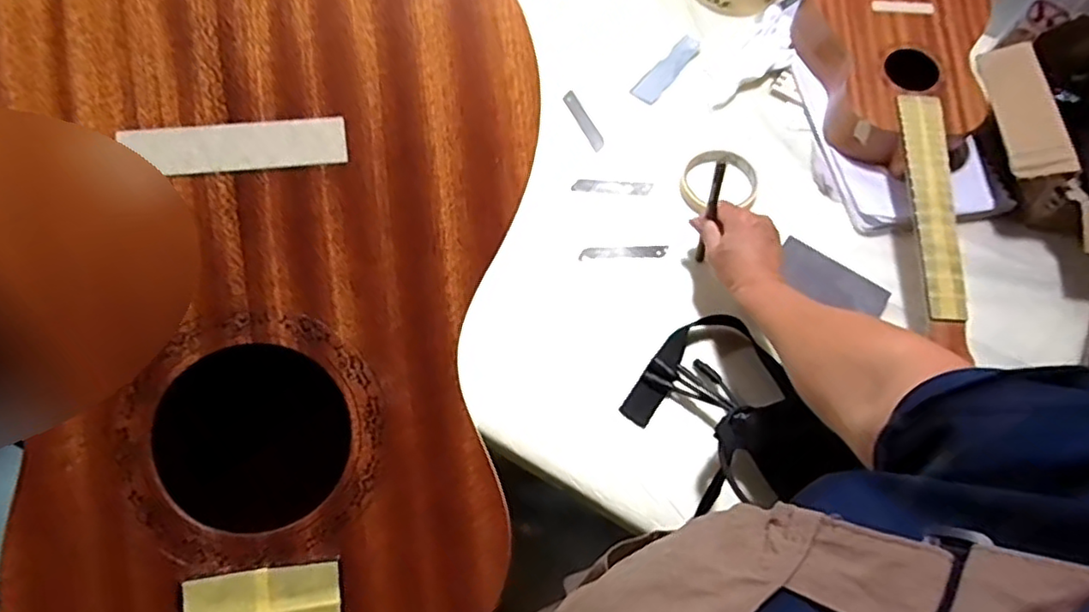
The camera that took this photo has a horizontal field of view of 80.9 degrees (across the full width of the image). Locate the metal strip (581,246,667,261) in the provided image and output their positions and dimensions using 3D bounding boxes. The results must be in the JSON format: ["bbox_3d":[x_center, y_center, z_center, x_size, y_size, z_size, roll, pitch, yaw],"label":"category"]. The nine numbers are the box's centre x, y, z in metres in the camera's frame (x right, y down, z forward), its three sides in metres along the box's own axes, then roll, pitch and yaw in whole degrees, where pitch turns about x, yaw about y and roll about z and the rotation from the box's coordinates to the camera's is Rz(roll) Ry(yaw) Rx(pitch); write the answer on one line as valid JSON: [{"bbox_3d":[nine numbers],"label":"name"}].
[{"bbox_3d":[0.087,-0.059,0.703,0.095,0.004,0.015,1,64,1],"label":"metal strip"}]

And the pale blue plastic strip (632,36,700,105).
[{"bbox_3d":[0.158,-0.305,0.823,0.032,0.006,0.115,39,75,13],"label":"pale blue plastic strip"}]

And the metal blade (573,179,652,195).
[{"bbox_3d":[0.079,-0.139,0.743,0.090,0.004,0.017,5,64,3],"label":"metal blade"}]

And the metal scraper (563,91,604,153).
[{"bbox_3d":[0.049,-0.228,0.786,0.018,0.004,0.091,-24,70,-10],"label":"metal scraper"}]

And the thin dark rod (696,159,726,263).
[{"bbox_3d":[0.169,-0.094,0.652,0.012,0.134,0.013,-1,48,0],"label":"thin dark rod"}]

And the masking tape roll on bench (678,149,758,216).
[{"bbox_3d":[0.201,-0.141,0.726,0.094,0.023,0.084,-4,64,-1],"label":"masking tape roll on bench"}]

